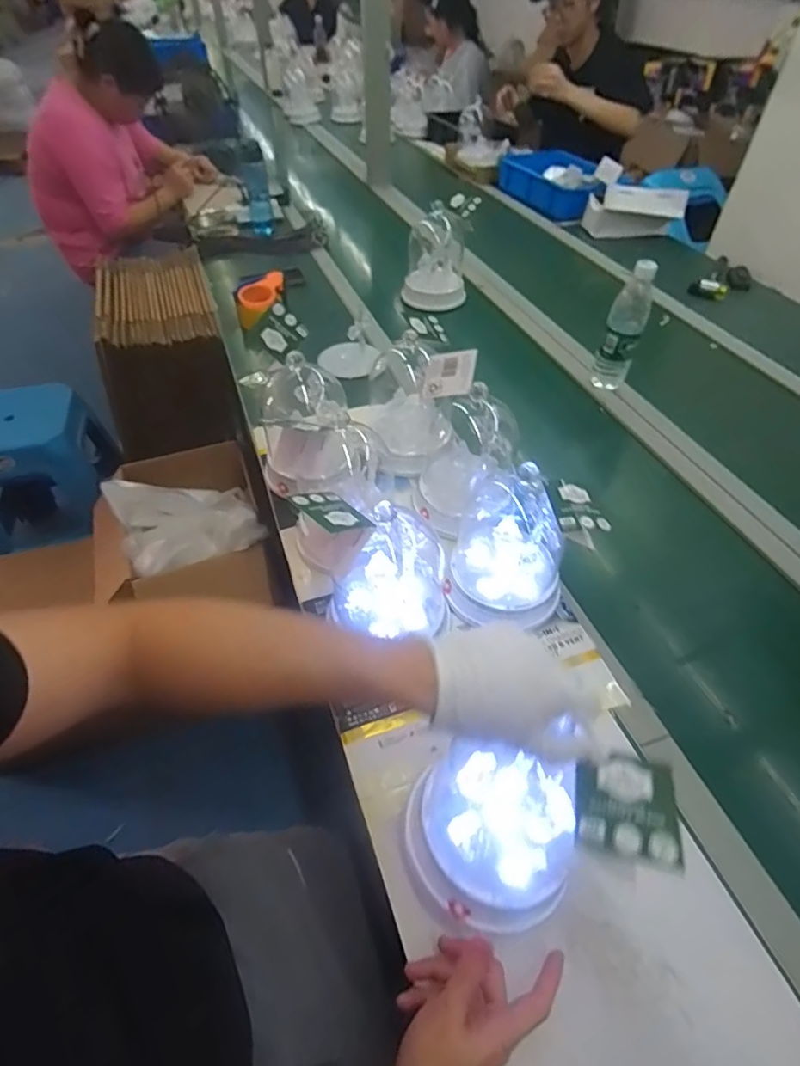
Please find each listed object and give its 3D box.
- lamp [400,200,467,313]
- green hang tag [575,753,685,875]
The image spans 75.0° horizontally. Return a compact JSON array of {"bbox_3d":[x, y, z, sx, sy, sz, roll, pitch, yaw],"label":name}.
[{"bbox_3d":[0.080,-0.644,1.226,0.152,0.180,0.138,1,48,0],"label":"lamp"},{"bbox_3d":[0.149,0.179,0.342,0.063,0.007,0.067,6,40,13],"label":"green hang tag"}]

